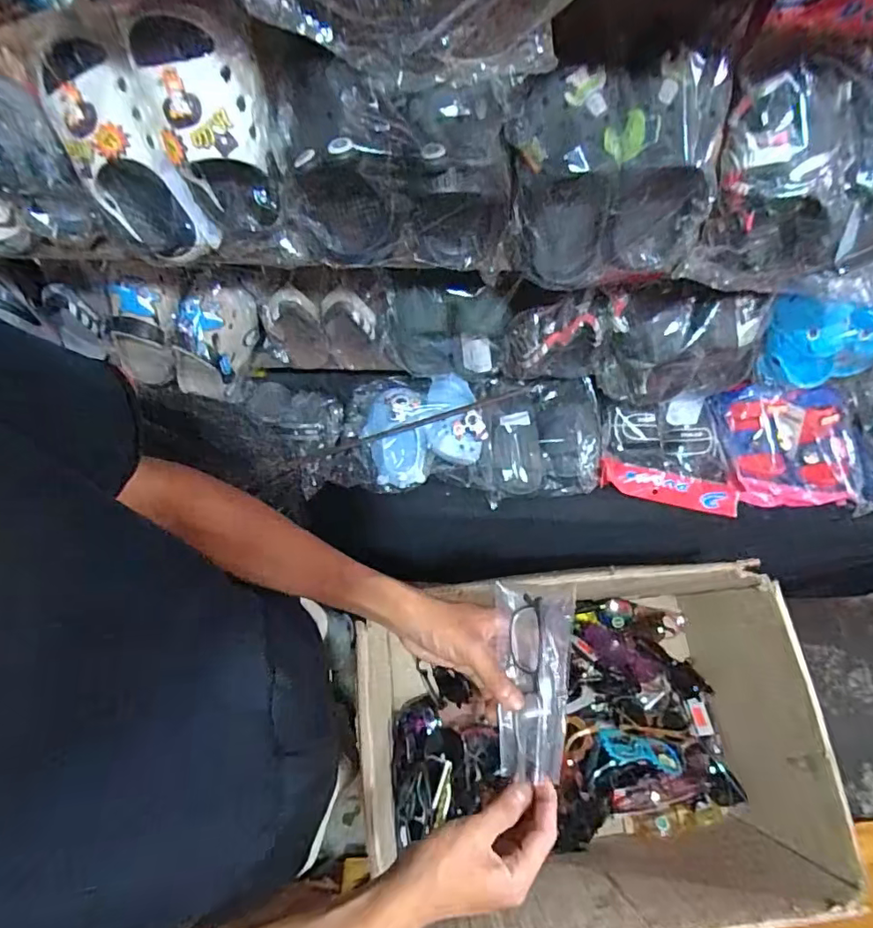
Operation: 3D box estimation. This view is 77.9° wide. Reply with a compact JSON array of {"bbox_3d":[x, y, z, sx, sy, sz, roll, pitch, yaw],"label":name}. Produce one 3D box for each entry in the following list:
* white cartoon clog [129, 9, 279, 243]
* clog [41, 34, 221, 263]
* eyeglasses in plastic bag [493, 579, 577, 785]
[{"bbox_3d":[-0.181,-0.272,0.444,0.082,0.127,0.092,-19,72,-7],"label":"white cartoon clog"},{"bbox_3d":[-0.258,-0.251,0.450,0.071,0.052,0.167,-33,118,-12],"label":"clog"},{"bbox_3d":[0.079,0.177,0.447,0.063,0.041,0.143,6,73,1],"label":"eyeglasses in plastic bag"}]

